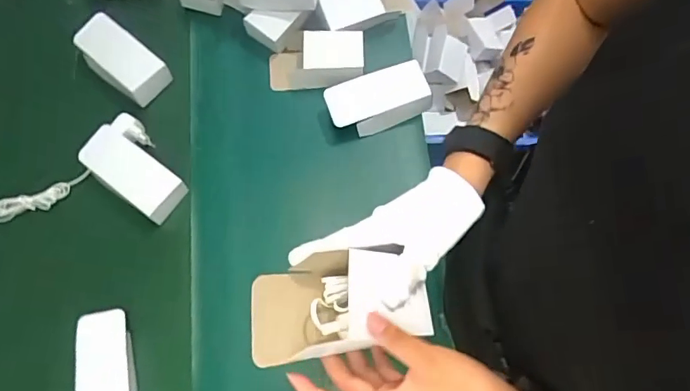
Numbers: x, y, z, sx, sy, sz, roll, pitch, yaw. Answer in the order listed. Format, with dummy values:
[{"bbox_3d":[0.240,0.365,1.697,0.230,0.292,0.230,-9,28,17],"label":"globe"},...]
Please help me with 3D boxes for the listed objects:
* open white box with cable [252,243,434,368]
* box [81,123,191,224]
[{"bbox_3d":[-0.001,0.079,0.364,0.130,0.062,0.070,-11,73,-3],"label":"open white box with cable"},{"bbox_3d":[-0.293,-0.029,0.671,0.144,0.041,0.076,35,76,10],"label":"box"}]

